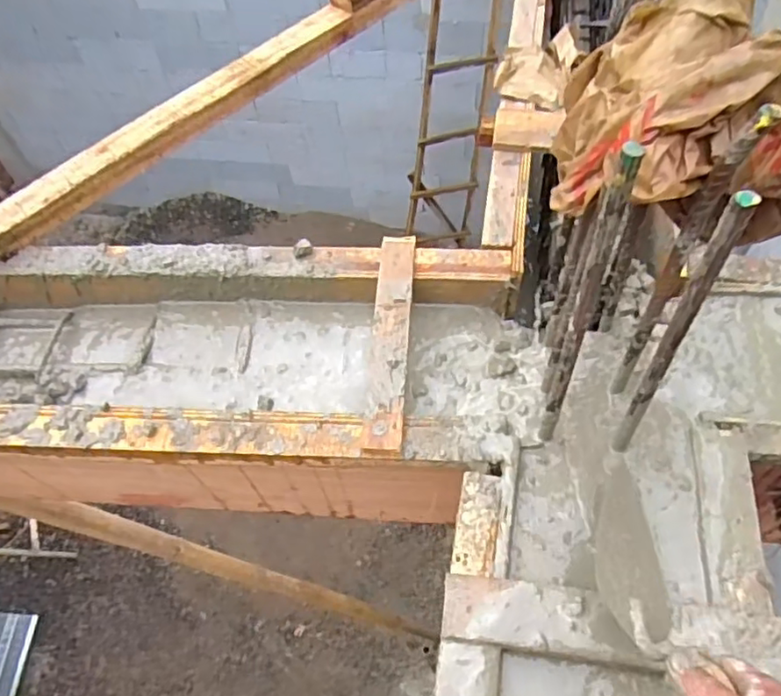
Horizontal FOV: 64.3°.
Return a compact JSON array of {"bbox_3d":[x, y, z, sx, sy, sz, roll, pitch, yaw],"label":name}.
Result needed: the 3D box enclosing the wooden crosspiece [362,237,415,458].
[{"bbox_3d":[0.001,-0.016,0.703,0.042,0.017,0.283,2,59,5],"label":"wooden crosspiece"}]

